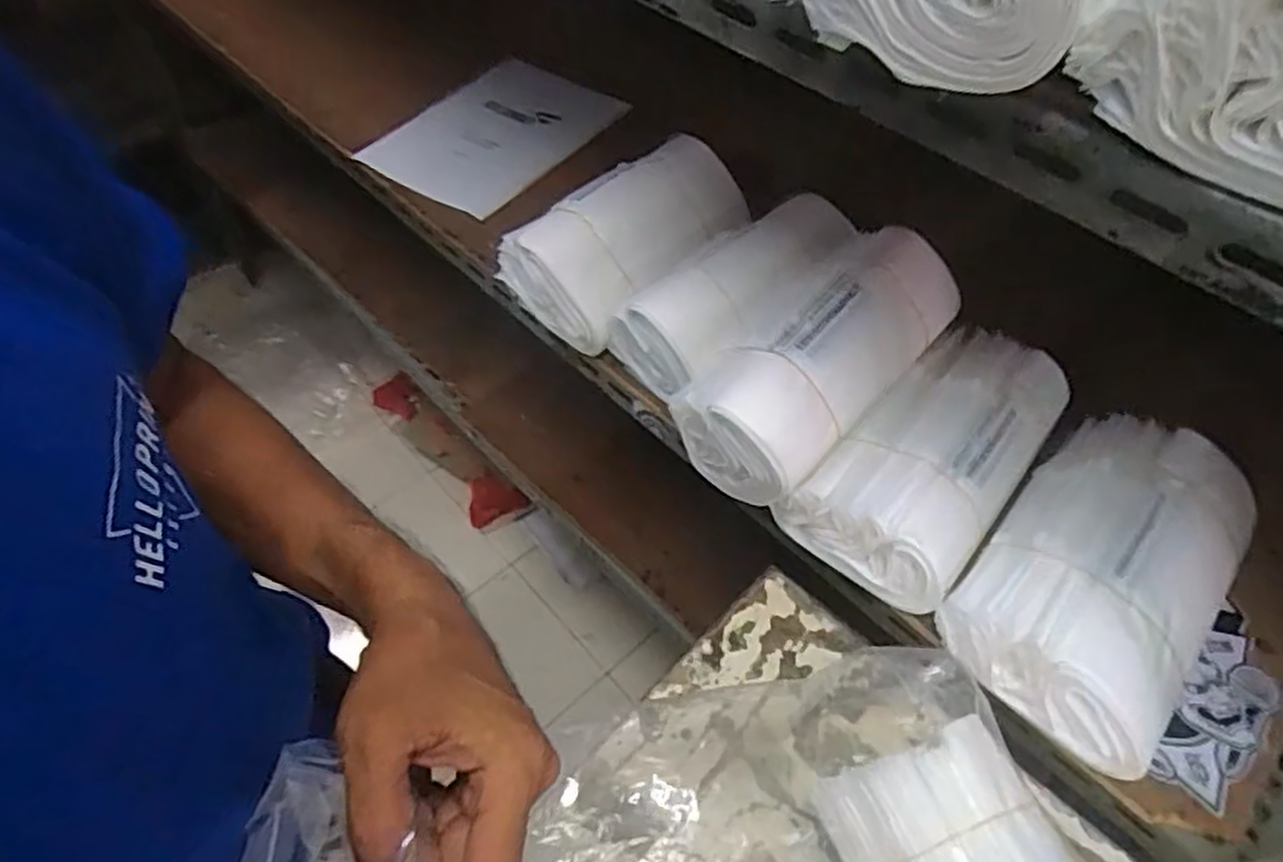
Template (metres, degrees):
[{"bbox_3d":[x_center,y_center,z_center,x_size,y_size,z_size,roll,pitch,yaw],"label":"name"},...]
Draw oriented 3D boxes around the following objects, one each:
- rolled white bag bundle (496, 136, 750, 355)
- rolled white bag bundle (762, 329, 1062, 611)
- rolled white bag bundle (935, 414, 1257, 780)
[{"bbox_3d":[-0.002,-0.200,0.792,0.258,0.091,0.144,-35,62,-27],"label":"rolled white bag bundle"},{"bbox_3d":[0.251,0.016,0.635,0.138,0.088,0.253,37,70,24],"label":"rolled white bag bundle"},{"bbox_3d":[0.358,0.106,0.578,0.153,0.097,0.246,37,59,22],"label":"rolled white bag bundle"}]

